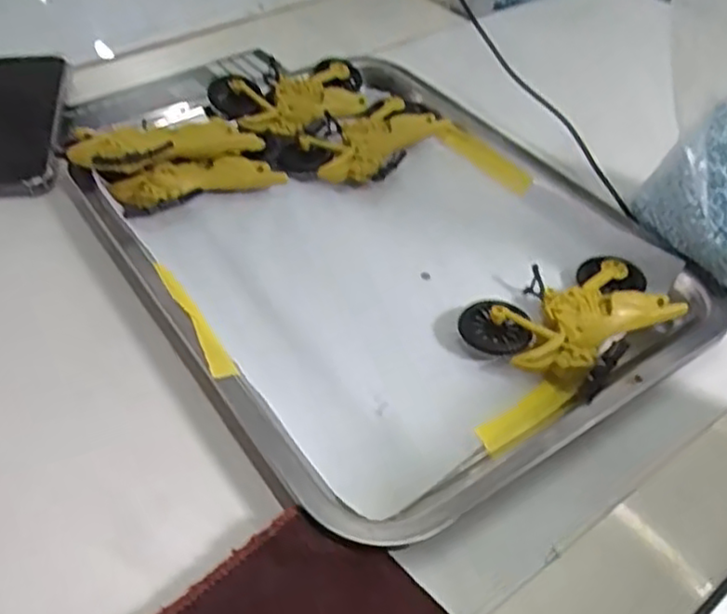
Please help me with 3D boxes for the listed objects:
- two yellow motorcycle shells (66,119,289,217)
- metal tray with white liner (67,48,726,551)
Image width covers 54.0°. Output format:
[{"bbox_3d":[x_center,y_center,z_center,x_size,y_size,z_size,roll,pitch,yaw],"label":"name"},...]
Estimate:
[{"bbox_3d":[-0.117,-0.089,0.446,0.127,0.042,0.049,-7,46,-8],"label":"two yellow motorcycle shells"},{"bbox_3d":[0.001,-0.055,0.432,0.270,0.027,0.365,-27,54,-25],"label":"metal tray with white liner"}]

